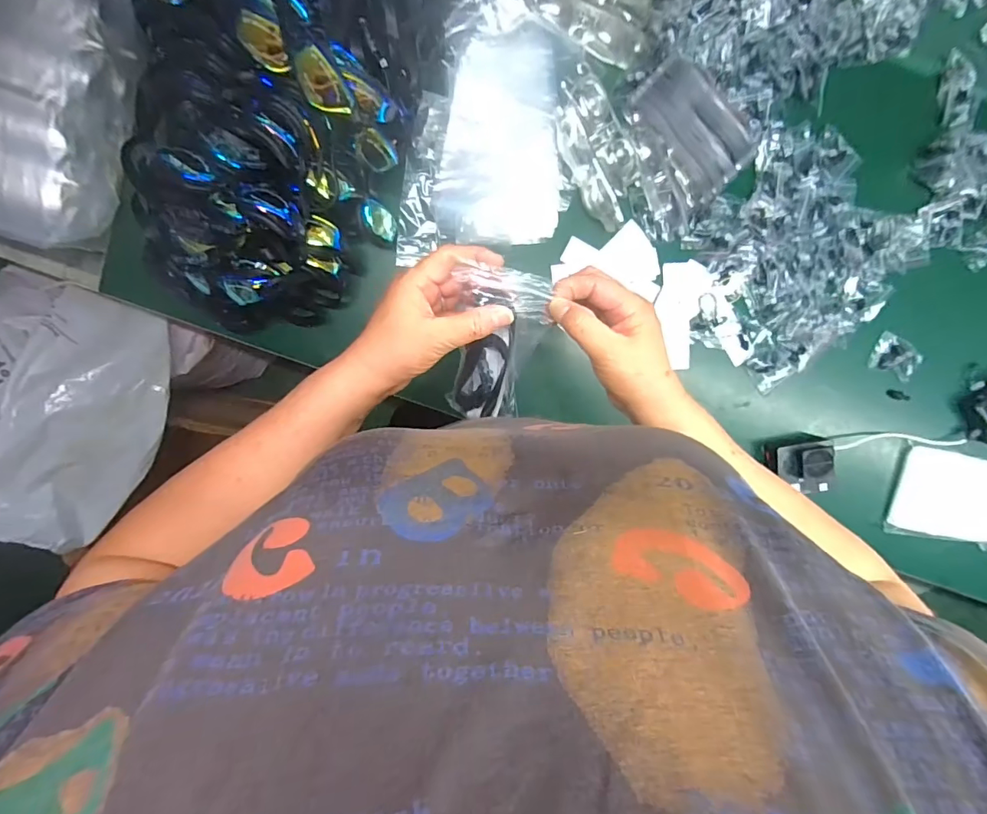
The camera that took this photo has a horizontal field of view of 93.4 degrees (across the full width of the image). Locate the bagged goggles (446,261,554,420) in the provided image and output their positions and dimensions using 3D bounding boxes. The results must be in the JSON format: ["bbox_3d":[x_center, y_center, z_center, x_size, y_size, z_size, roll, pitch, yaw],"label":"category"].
[{"bbox_3d":[0.001,-0.050,0.414,0.075,0.041,0.158,11,134,-3],"label":"bagged goggles"}]

